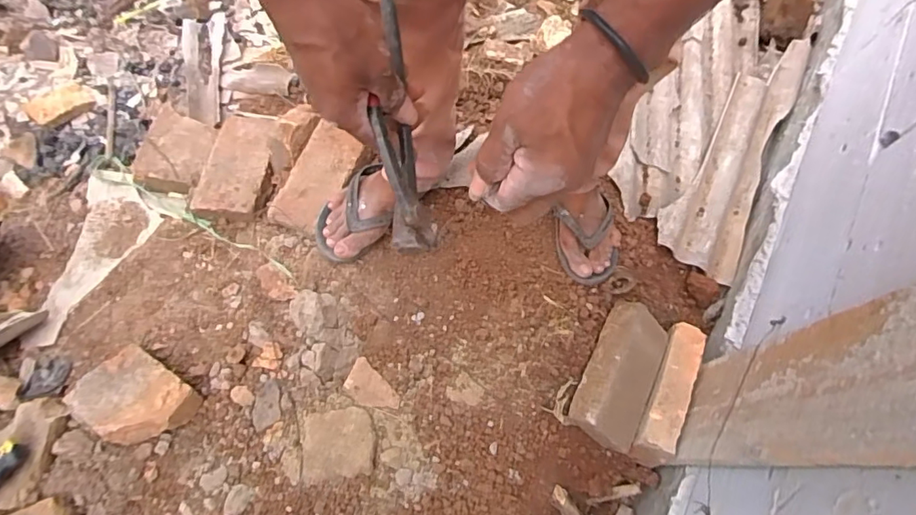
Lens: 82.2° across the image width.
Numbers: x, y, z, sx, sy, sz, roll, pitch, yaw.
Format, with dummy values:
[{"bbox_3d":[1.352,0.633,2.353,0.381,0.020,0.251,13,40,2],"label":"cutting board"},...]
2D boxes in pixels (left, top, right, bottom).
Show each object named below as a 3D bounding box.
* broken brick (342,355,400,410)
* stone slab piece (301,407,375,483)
[{"bbox_3d":[-0.125,0.185,0.737,0.051,0.014,0.085,-42,75,-15],"label":"broken brick"},{"bbox_3d":[-0.159,0.245,0.692,0.089,0.024,0.086,-5,69,-2],"label":"stone slab piece"}]

